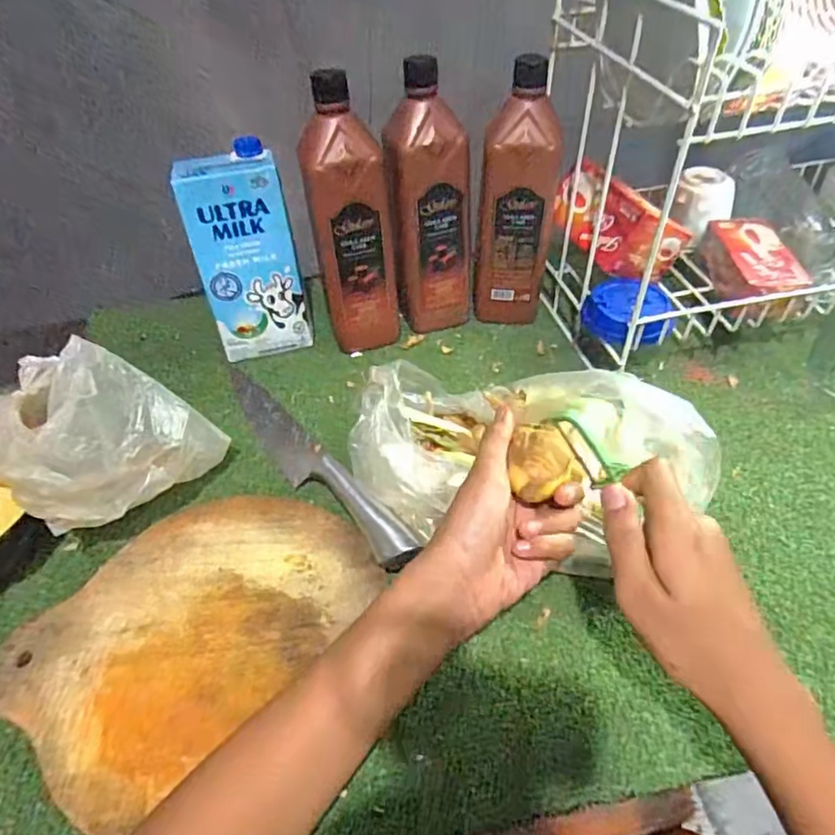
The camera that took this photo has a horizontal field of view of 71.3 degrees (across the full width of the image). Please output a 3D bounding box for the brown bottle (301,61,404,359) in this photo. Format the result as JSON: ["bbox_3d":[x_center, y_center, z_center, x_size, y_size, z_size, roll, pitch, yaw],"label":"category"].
[{"bbox_3d":[-0.060,-0.179,0.558,0.079,0.244,0.069,-7,46,-6],"label":"brown bottle"}]

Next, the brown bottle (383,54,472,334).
[{"bbox_3d":[0.013,-0.203,0.583,0.077,0.244,0.079,-10,47,-9],"label":"brown bottle"}]

